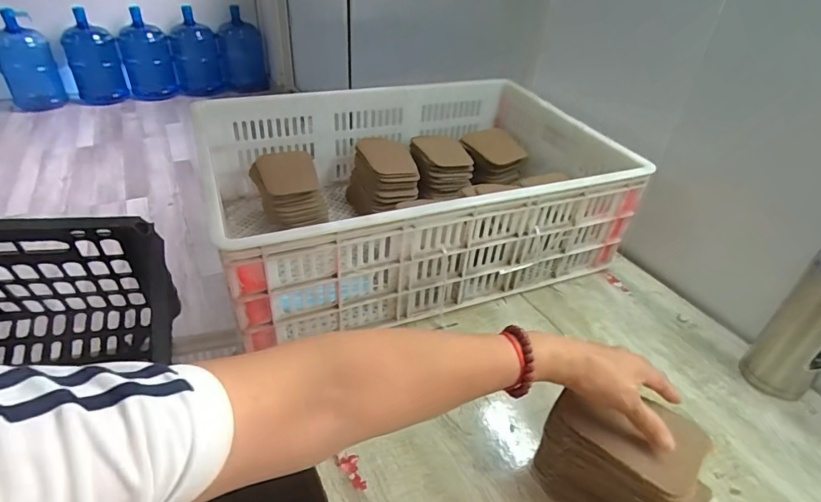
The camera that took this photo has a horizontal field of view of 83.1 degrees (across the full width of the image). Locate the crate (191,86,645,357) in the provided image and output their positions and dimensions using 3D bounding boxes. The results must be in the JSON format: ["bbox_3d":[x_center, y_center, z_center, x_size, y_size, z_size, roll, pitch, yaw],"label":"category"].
[{"bbox_3d":[0.000,-0.104,0.767,0.605,0.194,0.433,-12,39,-21],"label":"crate"}]

